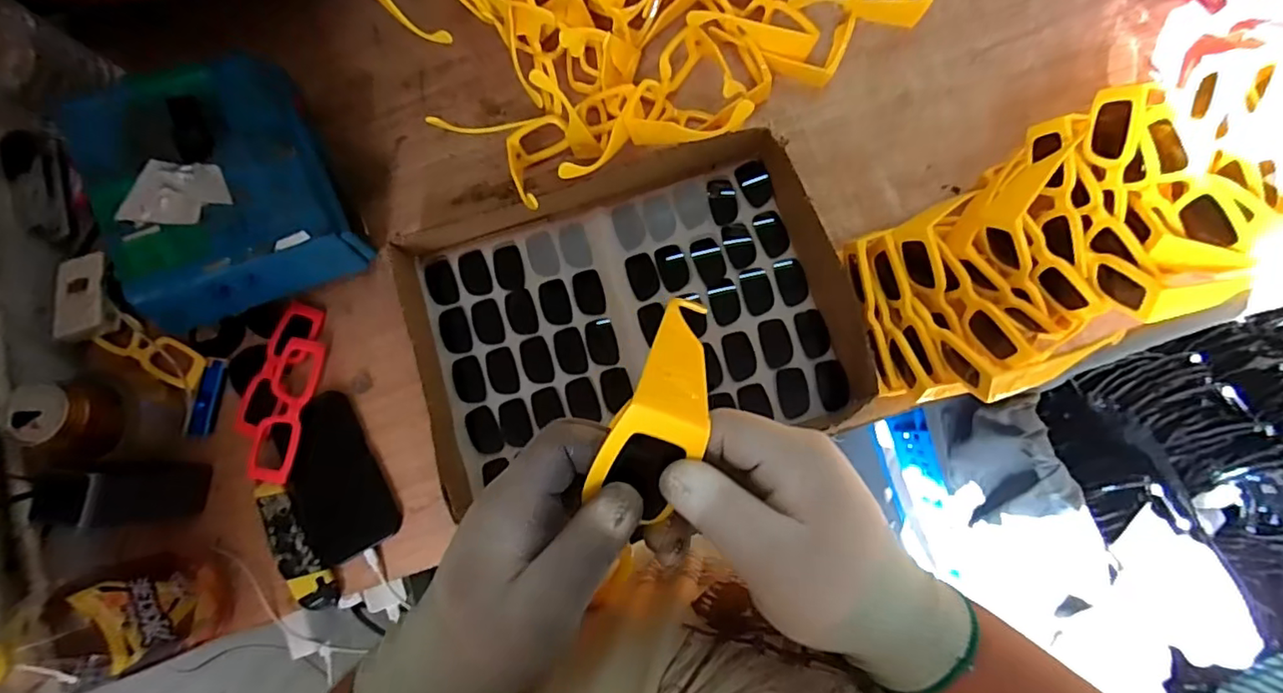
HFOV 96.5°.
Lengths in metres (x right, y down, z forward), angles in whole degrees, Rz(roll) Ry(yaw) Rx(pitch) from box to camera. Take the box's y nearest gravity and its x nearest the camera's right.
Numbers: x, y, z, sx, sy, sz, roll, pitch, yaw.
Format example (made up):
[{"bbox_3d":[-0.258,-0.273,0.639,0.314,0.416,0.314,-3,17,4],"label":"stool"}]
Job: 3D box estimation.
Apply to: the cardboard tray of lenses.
[{"bbox_3d":[-0.014,-0.023,0.586,0.420,0.055,0.304,-17,81,0],"label":"cardboard tray of lenses"}]

